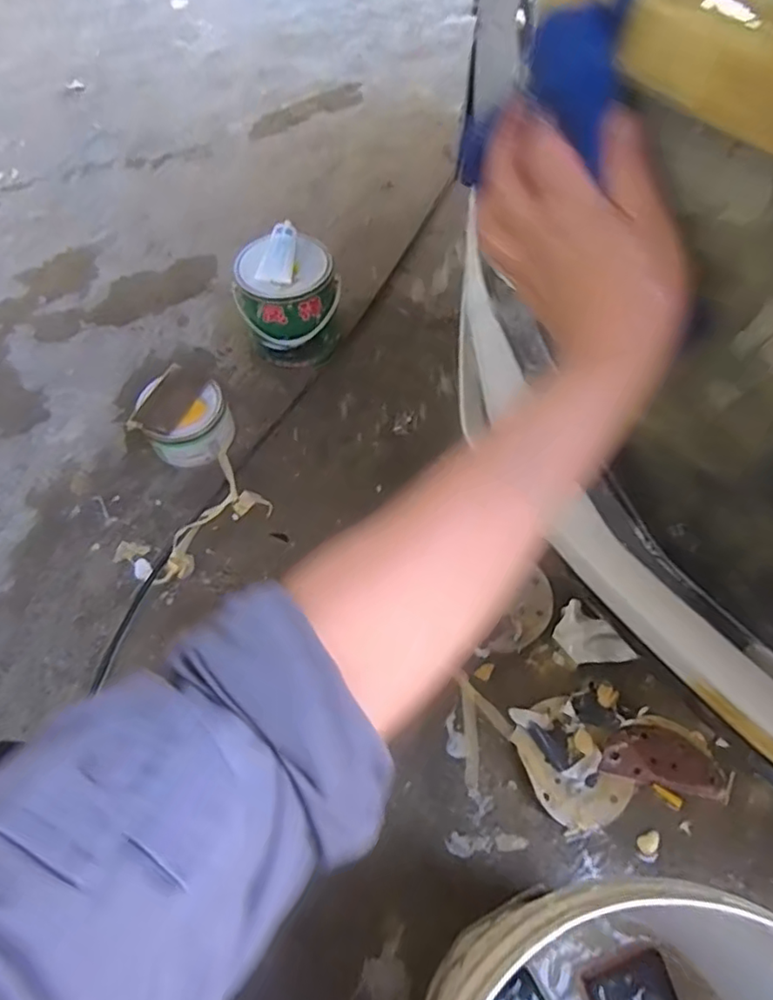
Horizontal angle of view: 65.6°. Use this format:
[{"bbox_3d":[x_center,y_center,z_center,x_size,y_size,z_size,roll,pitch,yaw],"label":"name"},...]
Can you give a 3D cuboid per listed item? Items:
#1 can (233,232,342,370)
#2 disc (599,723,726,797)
[{"bbox_3d":[-0.160,-0.324,0.992,0.165,0.180,0.138,-9,59,-5],"label":"can"},{"bbox_3d":[0.332,0.308,0.719,0.136,0.011,0.064,11,60,7],"label":"disc"}]

